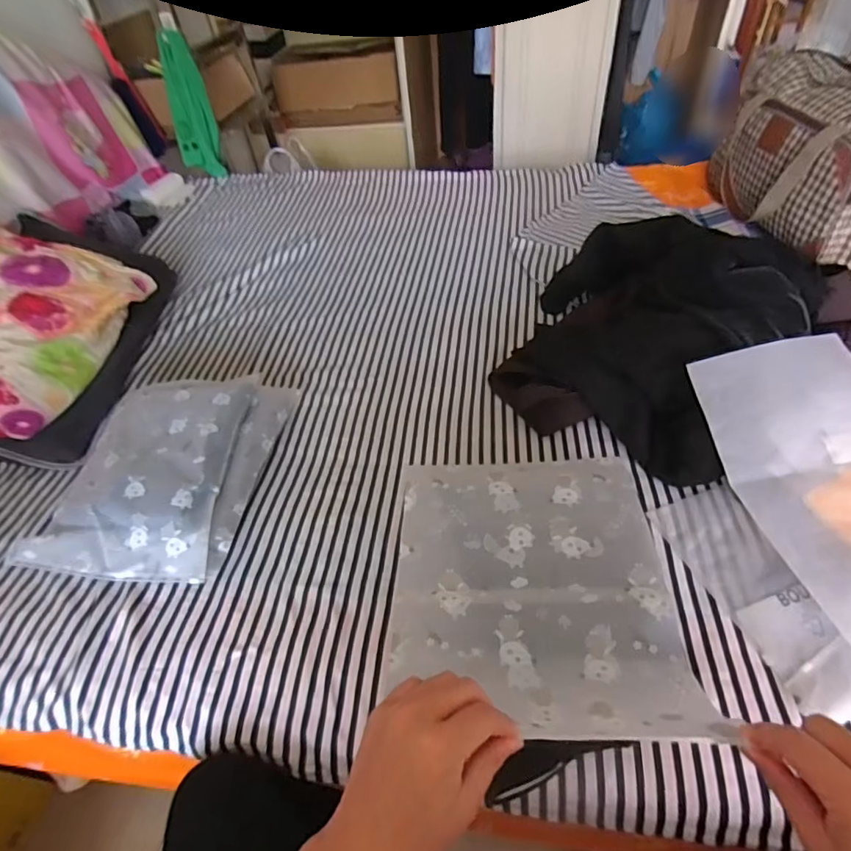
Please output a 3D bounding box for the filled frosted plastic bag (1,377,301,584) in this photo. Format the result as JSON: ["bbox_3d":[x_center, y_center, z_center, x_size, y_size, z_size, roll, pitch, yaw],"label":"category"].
[{"bbox_3d":[-0.404,0.060,0.824,0.261,0.102,0.389,2,49,9],"label":"filled frosted plastic bag"}]

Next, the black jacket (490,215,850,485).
[{"bbox_3d":[0.407,-0.155,0.813,0.514,0.208,0.426,19,53,22],"label":"black jacket"}]

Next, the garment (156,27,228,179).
[{"bbox_3d":[-0.682,-0.900,1.462,0.120,0.367,0.047,-16,49,-7],"label":"garment"}]

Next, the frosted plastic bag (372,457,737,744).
[{"bbox_3d":[0.104,0.143,0.516,0.273,0.071,0.313,-1,48,6],"label":"frosted plastic bag"}]

